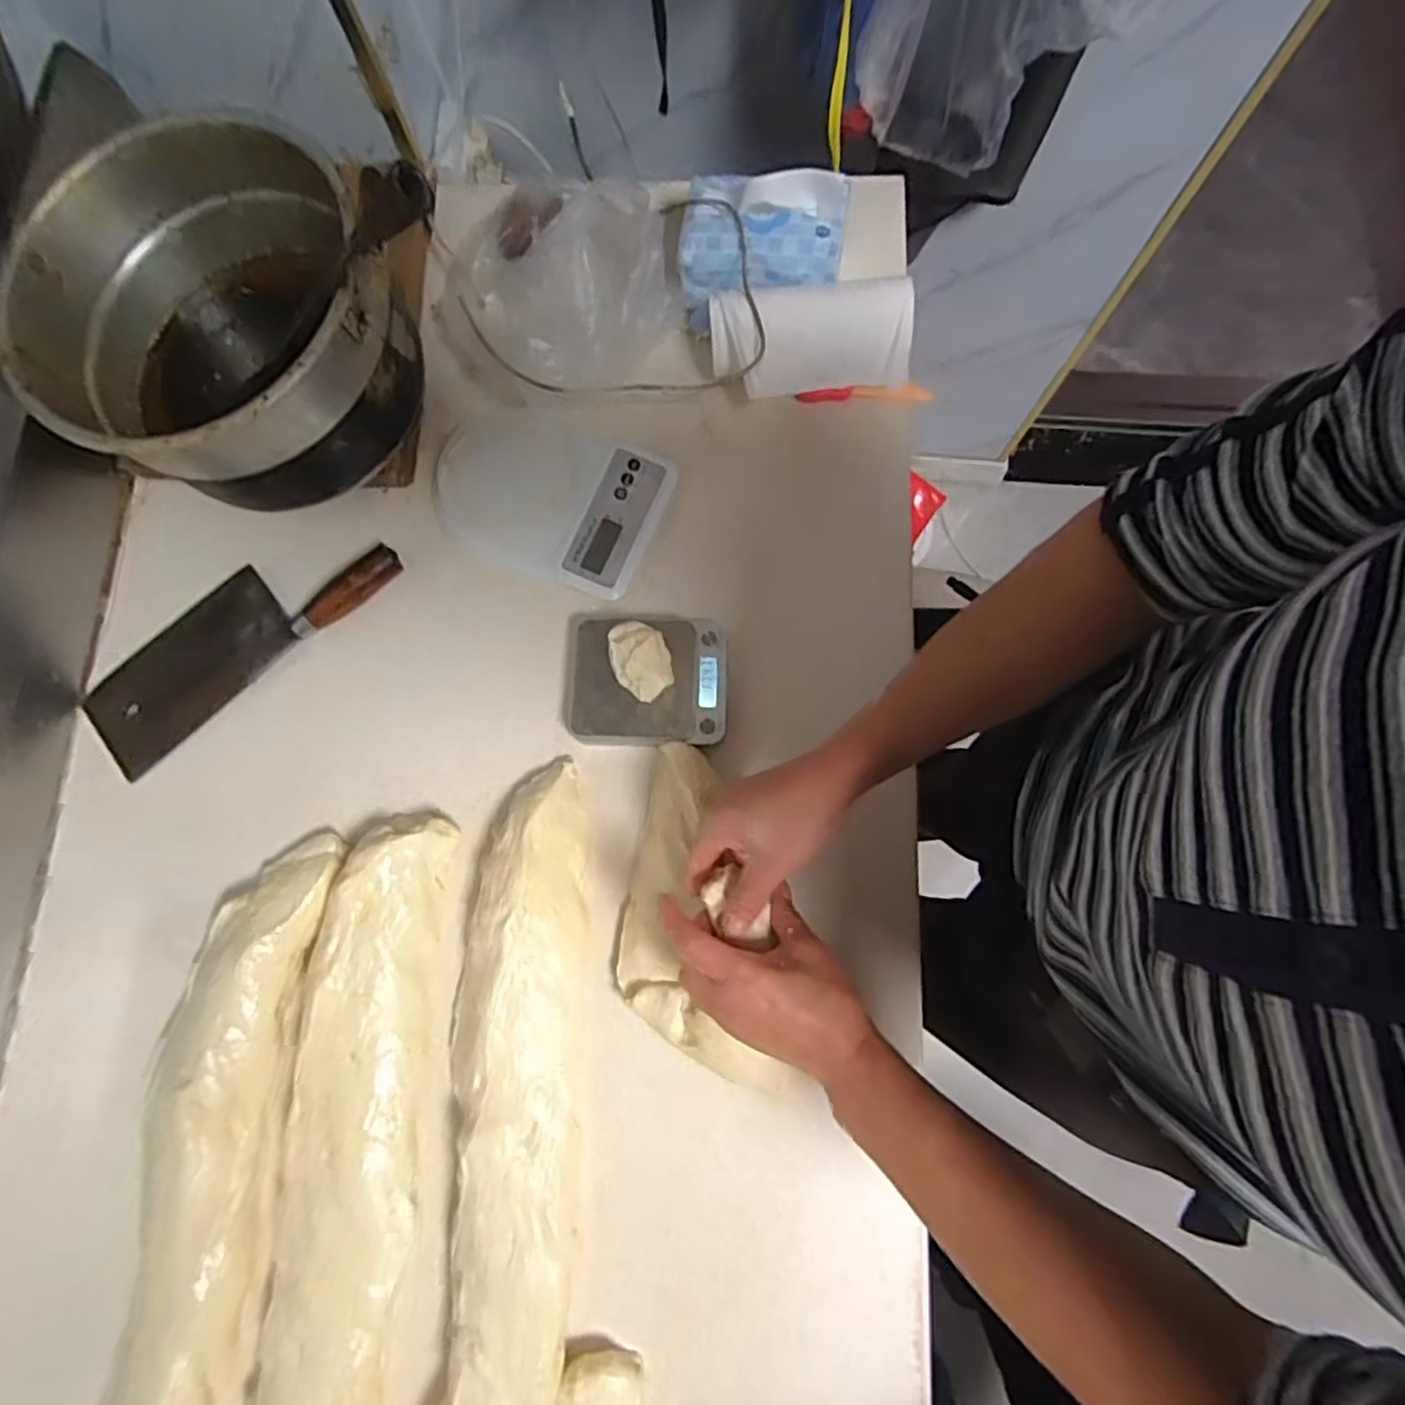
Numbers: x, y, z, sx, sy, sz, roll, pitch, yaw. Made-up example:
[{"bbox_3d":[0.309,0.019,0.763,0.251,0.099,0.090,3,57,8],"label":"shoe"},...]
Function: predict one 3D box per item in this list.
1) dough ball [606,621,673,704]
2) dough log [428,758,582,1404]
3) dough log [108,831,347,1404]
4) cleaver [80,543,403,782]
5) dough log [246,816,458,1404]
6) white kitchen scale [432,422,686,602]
[{"bbox_3d":[-0.050,-0.034,0.571,0.044,0.048,0.061,-35,80,-5],"label":"dough ball"},{"bbox_3d":[-0.146,0.377,0.510,0.115,0.054,0.674,4,77,1],"label":"dough log"},{"bbox_3d":[-0.372,0.383,0.514,0.112,0.051,0.567,4,79,3],"label":"dough log"},{"bbox_3d":[-0.415,-0.065,0.626,0.292,0.030,0.101,-38,80,-8],"label":"cleaver"},{"bbox_3d":[-0.260,0.397,0.507,0.109,0.049,0.626,2,79,2],"label":"dough log"},{"bbox_3d":[-0.137,-0.181,0.643,0.202,0.039,0.145,15,77,4],"label":"white kitchen scale"}]

